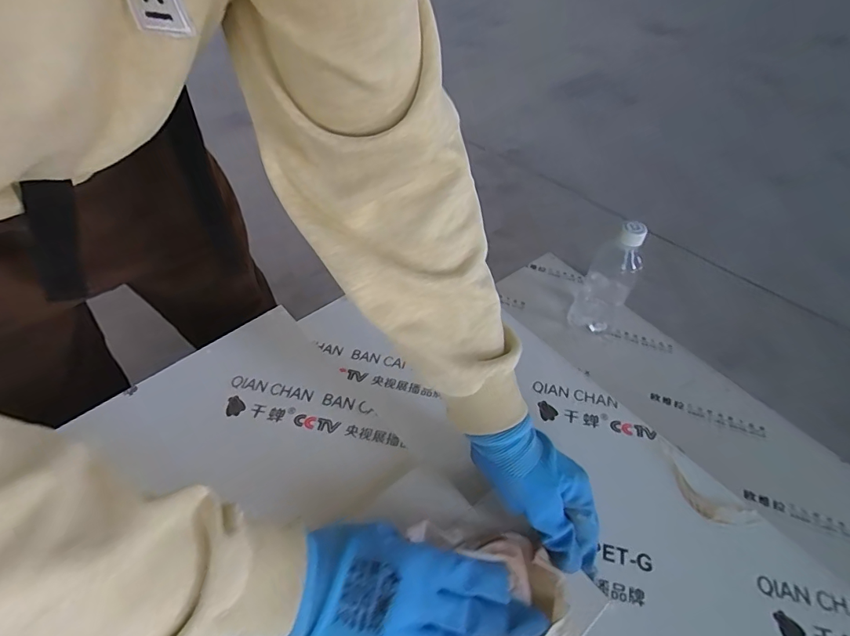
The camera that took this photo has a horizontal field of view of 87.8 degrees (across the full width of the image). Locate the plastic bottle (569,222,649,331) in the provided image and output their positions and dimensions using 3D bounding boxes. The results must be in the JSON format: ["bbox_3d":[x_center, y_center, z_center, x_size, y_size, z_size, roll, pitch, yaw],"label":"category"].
[{"bbox_3d":[0.250,-0.056,0.596,0.068,0.180,0.063,27,56,20],"label":"plastic bottle"}]

